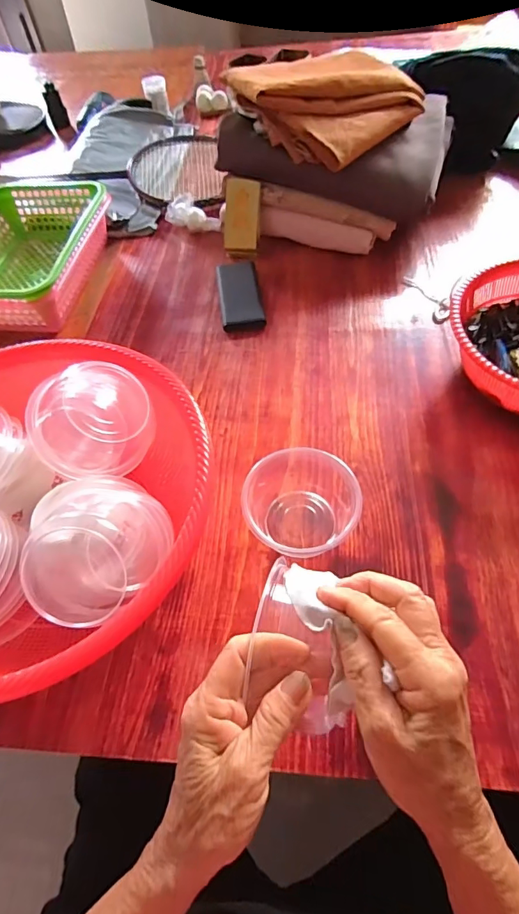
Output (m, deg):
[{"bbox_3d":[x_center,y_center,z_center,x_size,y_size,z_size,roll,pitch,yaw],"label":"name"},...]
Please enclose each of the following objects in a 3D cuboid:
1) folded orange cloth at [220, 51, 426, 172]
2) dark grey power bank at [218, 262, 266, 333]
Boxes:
[{"bbox_3d":[0.092,-0.546,0.689,0.221,0.077,0.244,-40,62,-21],"label":"folded orange cloth"},{"bbox_3d":[-0.029,-0.250,0.698,0.063,0.020,0.150,-8,56,0],"label":"dark grey power bank"}]

